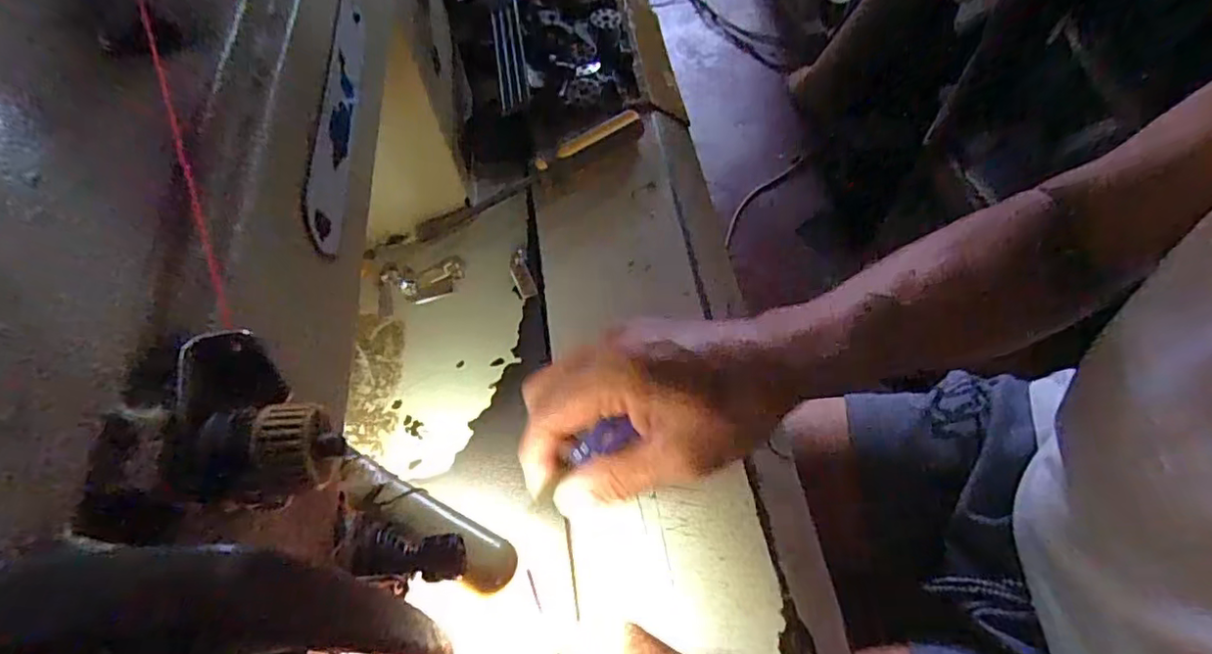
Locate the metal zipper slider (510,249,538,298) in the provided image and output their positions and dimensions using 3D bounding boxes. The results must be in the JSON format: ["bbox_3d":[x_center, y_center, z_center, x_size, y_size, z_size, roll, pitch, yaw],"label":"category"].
[{"bbox_3d":[-0.052,-0.033,0.371,0.011,0.006,0.033,-18,61,-9],"label":"metal zipper slider"}]

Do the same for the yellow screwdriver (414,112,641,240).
[{"bbox_3d":[-0.048,-0.101,0.394,0.166,0.018,0.012,-31,63,-15],"label":"yellow screwdriver"}]

